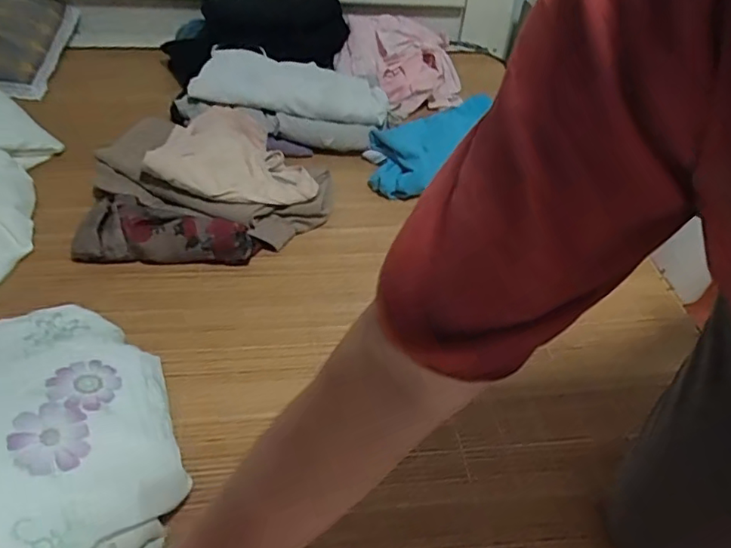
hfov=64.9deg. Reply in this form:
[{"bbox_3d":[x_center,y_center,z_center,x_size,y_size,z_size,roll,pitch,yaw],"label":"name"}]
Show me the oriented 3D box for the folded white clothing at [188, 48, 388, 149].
[{"bbox_3d":[-0.142,-0.346,1.107,0.364,0.122,0.200,-1,43,-7],"label":"folded white clothing"}]

